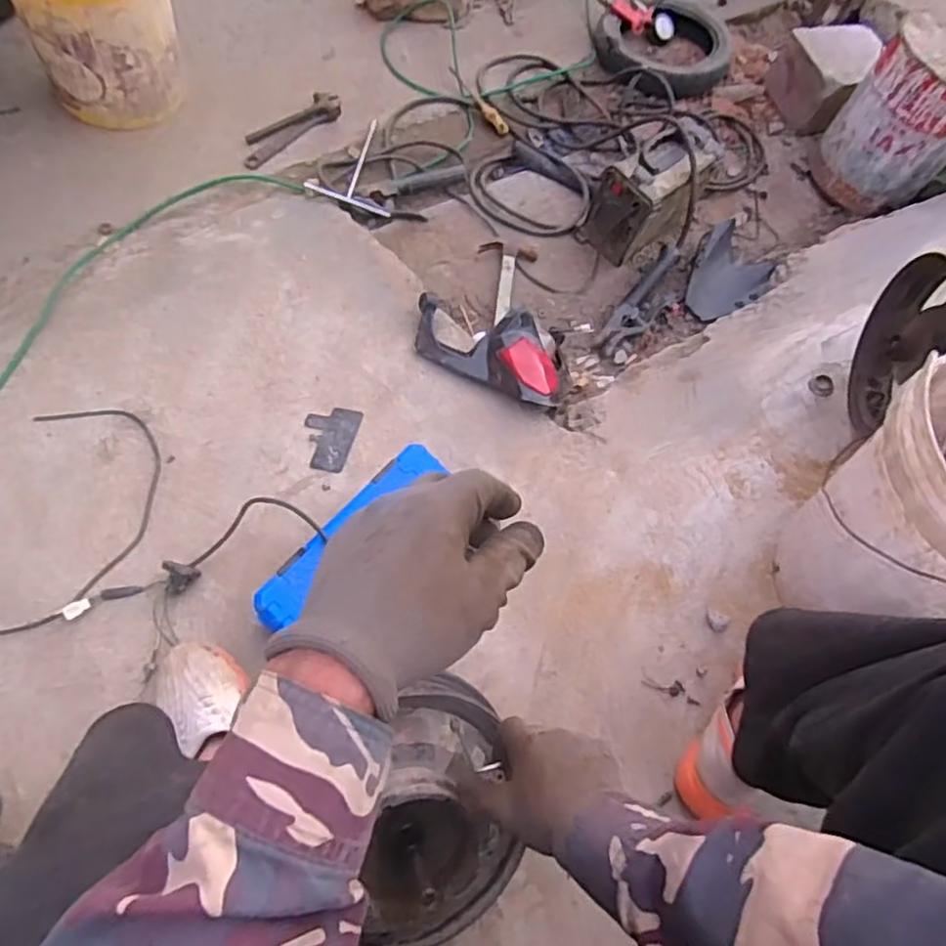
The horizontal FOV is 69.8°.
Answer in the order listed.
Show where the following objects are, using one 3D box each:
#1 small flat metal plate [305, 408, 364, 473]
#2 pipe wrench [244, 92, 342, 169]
[{"bbox_3d":[-0.227,-0.057,1.066,0.082,0.008,0.124,13,63,-3],"label":"small flat metal plate"},{"bbox_3d":[-0.403,-0.764,1.499,0.087,0.040,0.272,37,62,20],"label":"pipe wrench"}]

